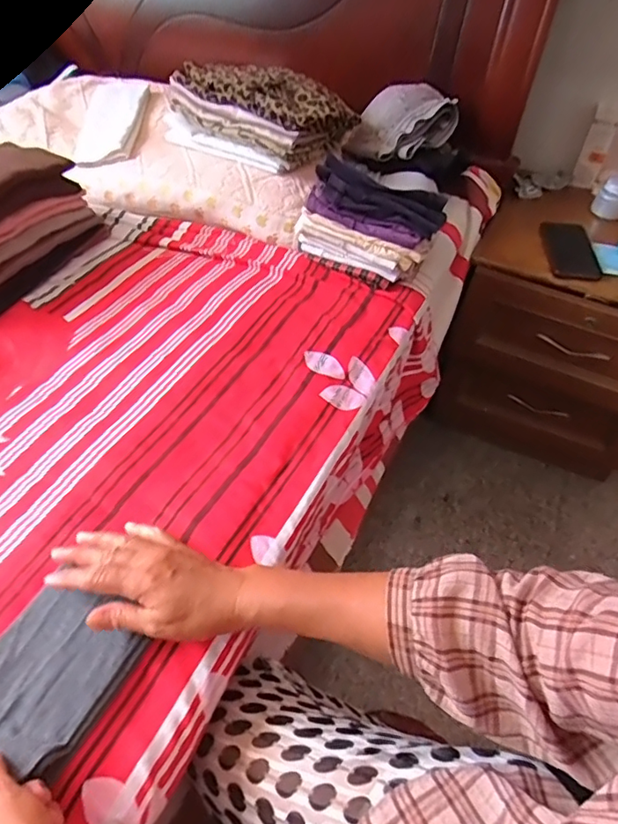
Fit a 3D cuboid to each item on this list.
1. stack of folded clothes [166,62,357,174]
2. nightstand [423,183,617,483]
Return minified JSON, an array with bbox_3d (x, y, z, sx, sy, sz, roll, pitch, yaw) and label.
[{"bbox_3d":[-0.083,-0.499,0.888,0.280,0.095,0.150,29,53,22],"label":"stack of folded clothes"},{"bbox_3d":[0.514,-0.147,1.068,0.396,0.431,0.337,23,51,18],"label":"nightstand"}]

